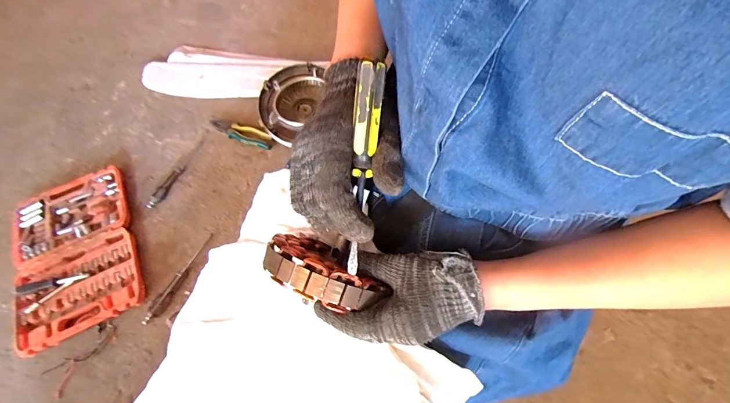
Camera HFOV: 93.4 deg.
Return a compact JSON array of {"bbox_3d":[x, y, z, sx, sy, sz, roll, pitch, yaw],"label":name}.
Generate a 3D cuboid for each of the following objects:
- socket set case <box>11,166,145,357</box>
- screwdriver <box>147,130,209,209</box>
[{"bbox_3d":[-0.632,0.106,0.750,0.247,0.037,0.372,-23,62,-8],"label":"socket set case"},{"bbox_3d":[-0.459,-0.082,0.850,0.031,0.017,0.234,18,64,13],"label":"screwdriver"}]

